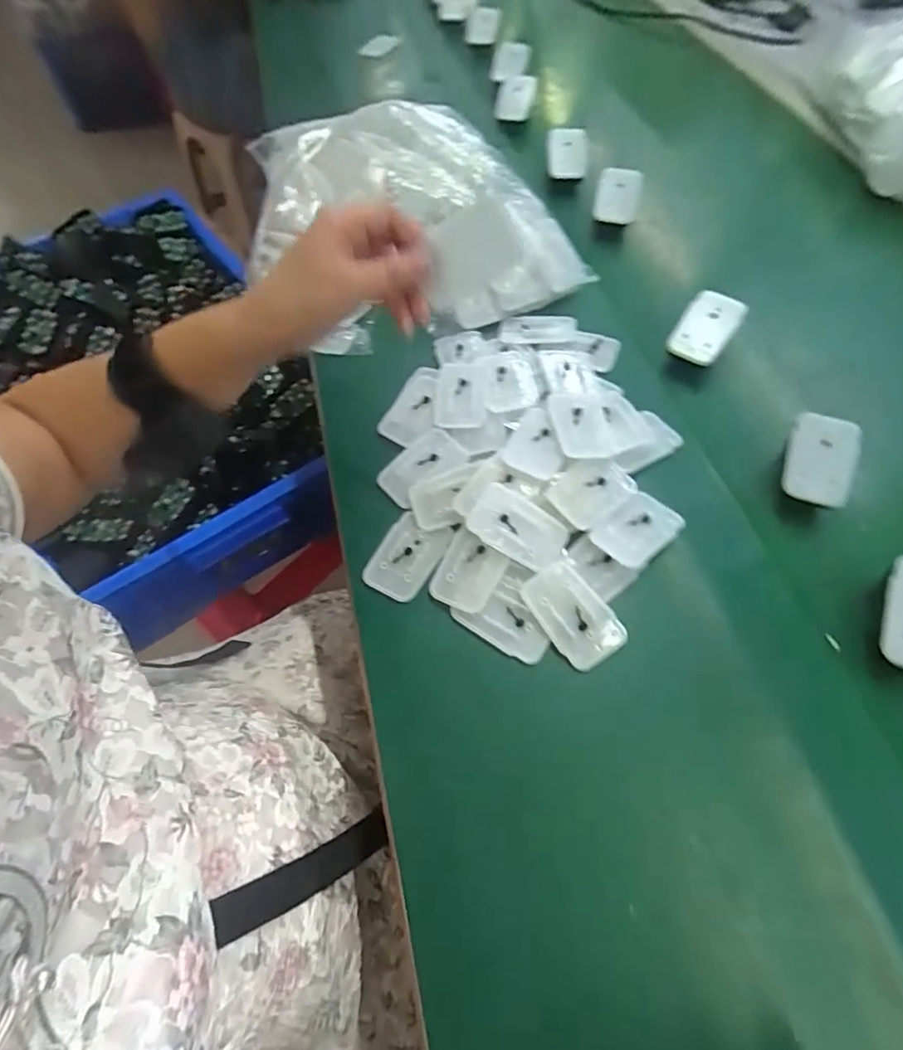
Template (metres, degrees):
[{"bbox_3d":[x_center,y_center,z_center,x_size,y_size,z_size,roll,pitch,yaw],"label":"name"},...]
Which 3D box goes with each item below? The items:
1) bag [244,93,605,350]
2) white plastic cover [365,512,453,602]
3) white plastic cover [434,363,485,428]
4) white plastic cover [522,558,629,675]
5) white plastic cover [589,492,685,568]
[{"bbox_3d":[-0.037,-0.294,0.527,0.307,0.100,0.235,-1,60,1],"label":"bag"},{"bbox_3d":[-0.033,0.023,0.406,0.047,0.007,0.066,23,63,14],"label":"white plastic cover"},{"bbox_3d":[0.008,-0.112,0.465,0.040,0.011,0.071,1,60,2],"label":"white plastic cover"},{"bbox_3d":[0.082,0.060,0.370,0.043,0.013,0.071,-32,64,-17],"label":"white plastic cover"},{"bbox_3d":[0.138,0.002,0.399,0.062,0.005,0.043,-39,66,-19],"label":"white plastic cover"}]

